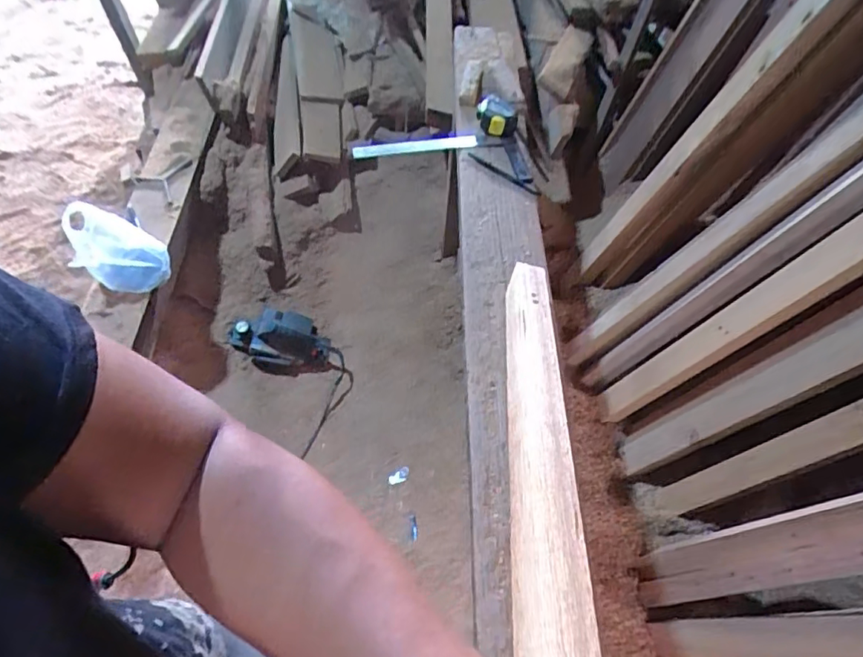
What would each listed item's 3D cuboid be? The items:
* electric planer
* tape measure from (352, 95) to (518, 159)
[{"bbox_3d":[-0.427,0.019,1.530,0.271,0.114,0.163,15,59,6],"label":"electric planer"},{"bbox_3d":[0.002,-0.338,0.919,0.290,0.081,0.050,-8,59,7],"label":"tape measure"}]

